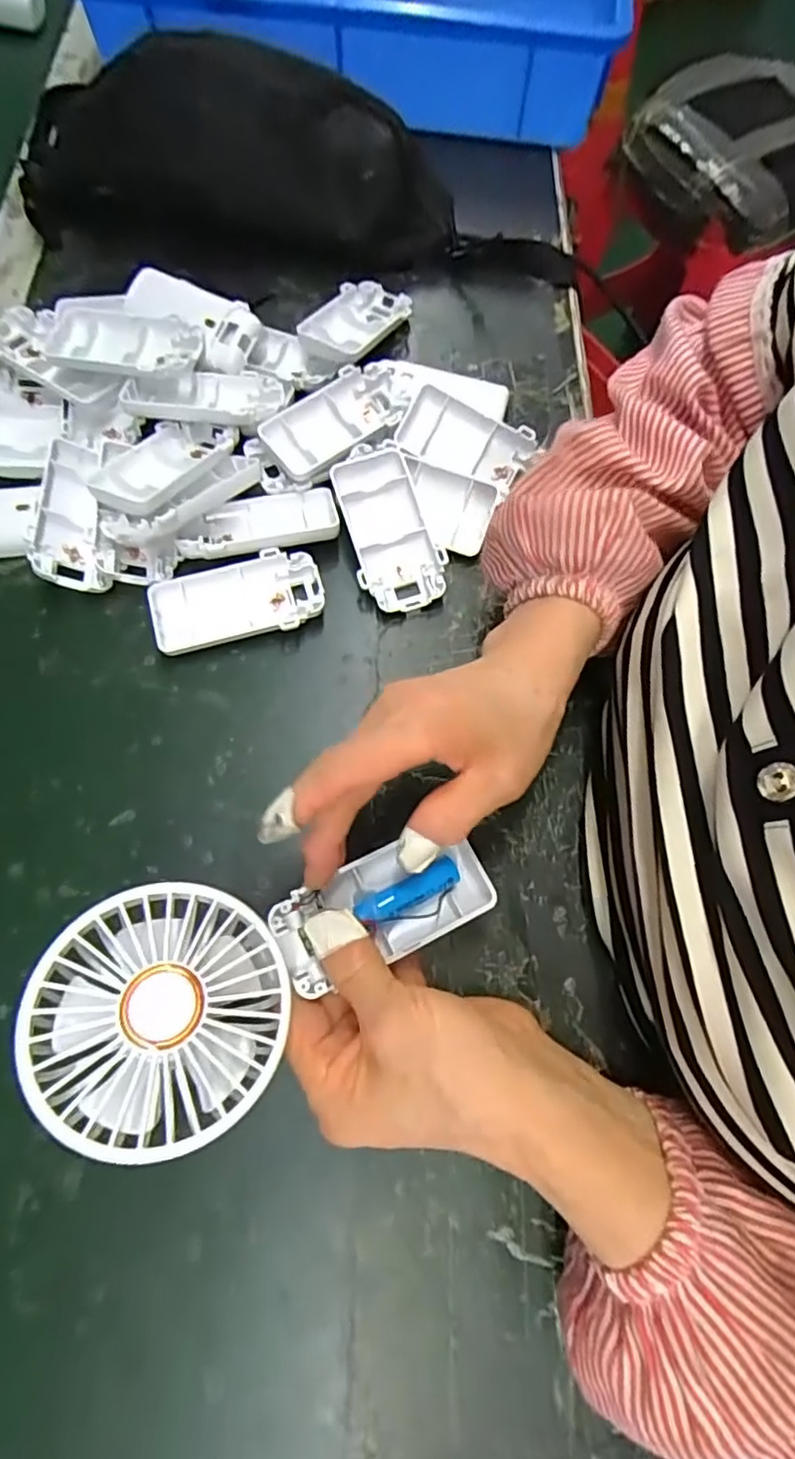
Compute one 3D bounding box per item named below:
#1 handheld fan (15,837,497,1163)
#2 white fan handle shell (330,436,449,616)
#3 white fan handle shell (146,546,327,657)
[{"bbox_3d":[-0.043,0.088,0.243,0.176,0.029,0.081,-13,70,-32],"label":"handheld fan"},{"bbox_3d":[-0.007,-0.120,0.367,0.047,0.015,0.104,-19,84,-8],"label":"white fan handle shell"},{"bbox_3d":[-0.091,-0.071,0.356,0.095,0.015,0.049,-13,71,-7],"label":"white fan handle shell"}]

